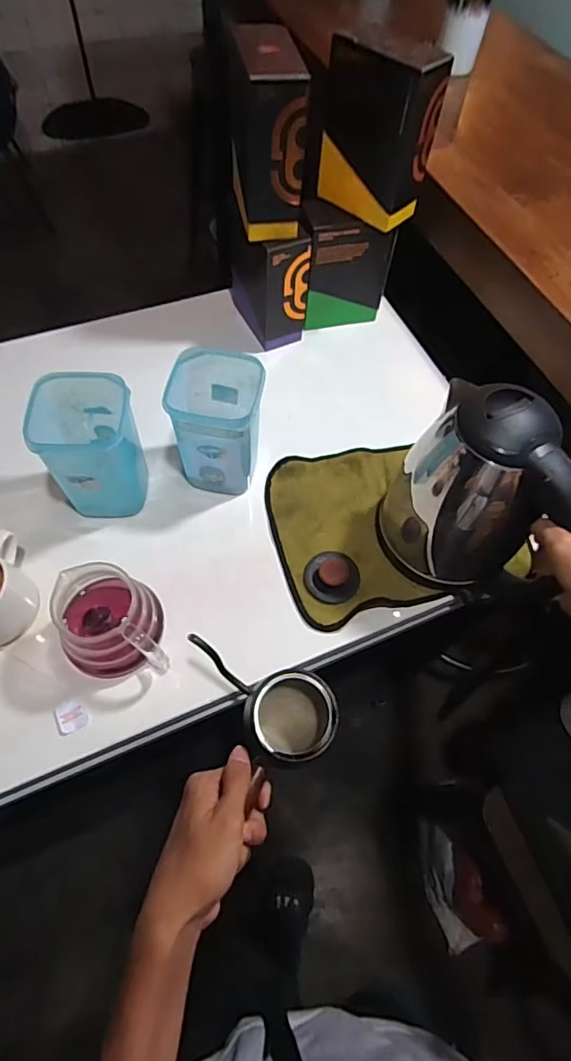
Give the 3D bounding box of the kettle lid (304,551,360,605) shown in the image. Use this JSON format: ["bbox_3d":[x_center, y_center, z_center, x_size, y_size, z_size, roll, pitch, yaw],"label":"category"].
[{"bbox_3d":[0.054,0.051,0.587,0.060,0.019,0.064,1,63,-2],"label":"kettle lid"}]

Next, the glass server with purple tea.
[{"bbox_3d":[-0.174,0.092,0.516,0.098,0.090,0.088,-2,63,-3],"label":"glass server with purple tea"}]

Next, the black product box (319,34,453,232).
[{"bbox_3d":[0.108,-0.461,0.590,0.121,0.154,0.071,36,67,15],"label":"black product box"}]

